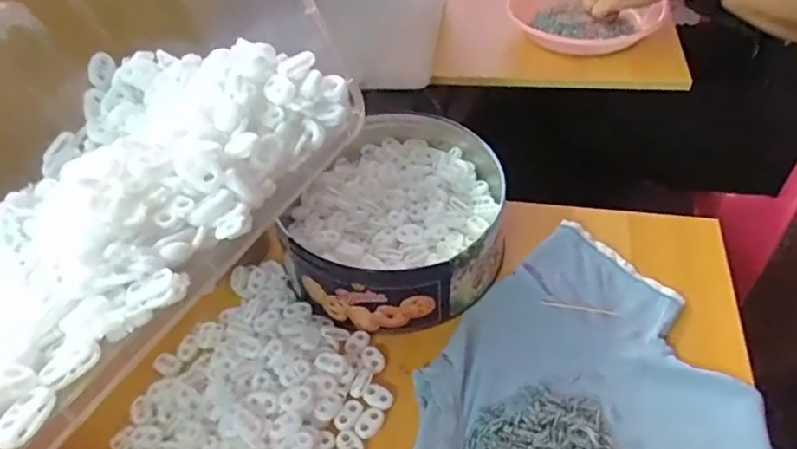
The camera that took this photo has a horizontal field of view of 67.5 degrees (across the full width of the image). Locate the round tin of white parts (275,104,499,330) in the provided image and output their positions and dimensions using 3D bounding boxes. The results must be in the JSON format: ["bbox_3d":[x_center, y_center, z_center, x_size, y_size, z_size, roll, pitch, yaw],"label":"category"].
[{"bbox_3d":[-0.005,-0.017,0.510,0.181,0.062,0.214,-7,44,-3],"label":"round tin of white parts"}]

